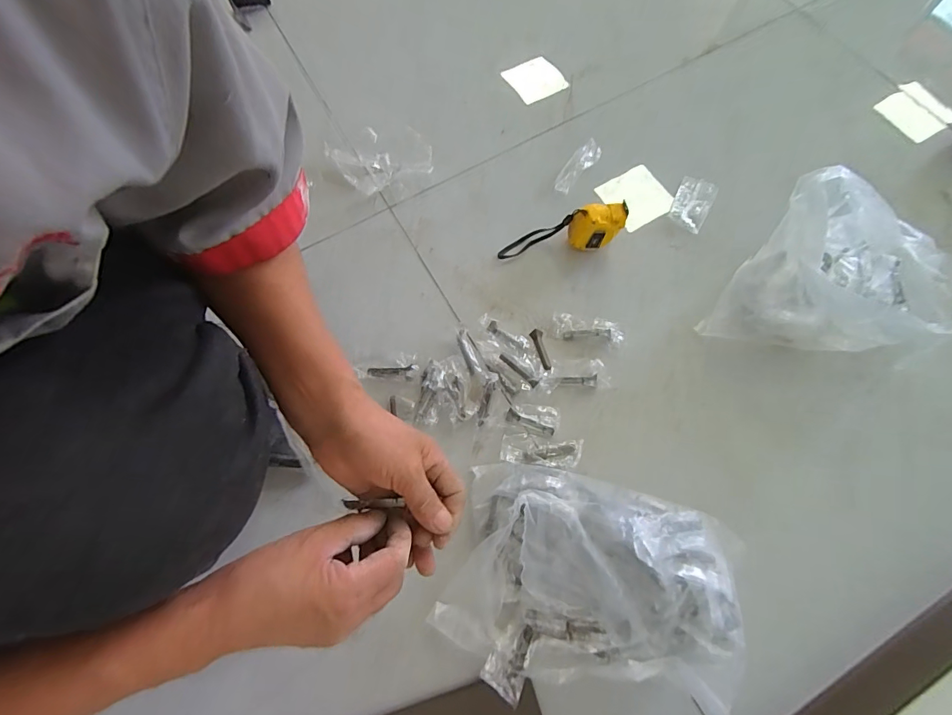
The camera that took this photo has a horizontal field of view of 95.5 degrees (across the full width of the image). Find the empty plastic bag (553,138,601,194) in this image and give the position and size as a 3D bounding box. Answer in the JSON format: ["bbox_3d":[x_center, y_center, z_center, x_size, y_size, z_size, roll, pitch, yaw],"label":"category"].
[{"bbox_3d":[0.151,-0.286,0.651,0.034,0.032,0.086,43,76,15],"label":"empty plastic bag"}]

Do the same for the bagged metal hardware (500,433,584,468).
[{"bbox_3d":[0.077,0.111,0.513,0.093,0.011,0.036,8,70,5],"label":"bagged metal hardware"}]

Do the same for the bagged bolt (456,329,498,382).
[{"bbox_3d":[-0.002,0.000,0.548,0.027,0.012,0.078,-31,72,-9],"label":"bagged bolt"}]

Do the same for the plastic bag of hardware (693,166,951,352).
[{"bbox_3d":[0.420,-0.100,0.509,0.229,0.144,0.157,13,71,7],"label":"plastic bag of hardware"}]

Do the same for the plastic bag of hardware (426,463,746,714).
[{"bbox_3d":[0.111,0.234,0.432,0.281,0.080,0.214,13,71,7],"label":"plastic bag of hardware"}]

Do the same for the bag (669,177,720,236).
[{"bbox_3d":[0.316,-0.227,0.629,0.052,0.009,0.089,29,73,12],"label":"bag"}]

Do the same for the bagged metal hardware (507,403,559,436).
[{"bbox_3d":[0.070,0.073,0.527,0.062,0.009,0.035,9,70,5],"label":"bagged metal hardware"}]

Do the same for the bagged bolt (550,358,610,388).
[{"bbox_3d":[0.130,0.018,0.543,0.069,0.015,0.034,1,70,2],"label":"bagged bolt"}]

